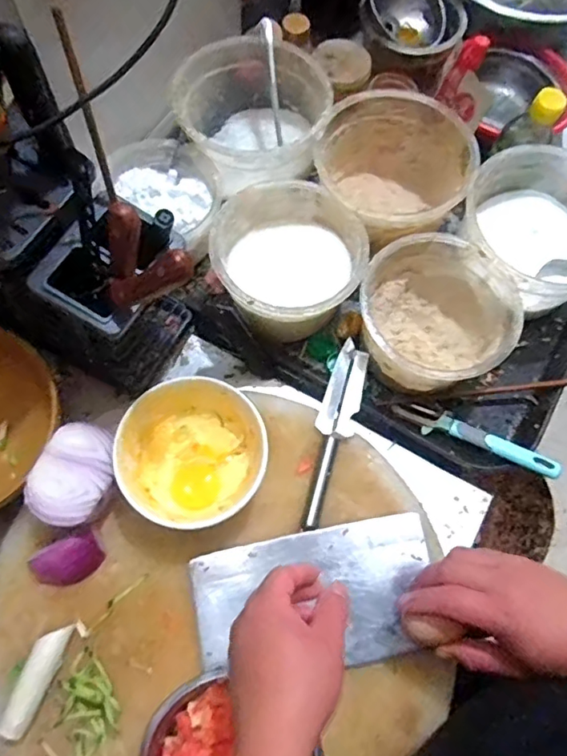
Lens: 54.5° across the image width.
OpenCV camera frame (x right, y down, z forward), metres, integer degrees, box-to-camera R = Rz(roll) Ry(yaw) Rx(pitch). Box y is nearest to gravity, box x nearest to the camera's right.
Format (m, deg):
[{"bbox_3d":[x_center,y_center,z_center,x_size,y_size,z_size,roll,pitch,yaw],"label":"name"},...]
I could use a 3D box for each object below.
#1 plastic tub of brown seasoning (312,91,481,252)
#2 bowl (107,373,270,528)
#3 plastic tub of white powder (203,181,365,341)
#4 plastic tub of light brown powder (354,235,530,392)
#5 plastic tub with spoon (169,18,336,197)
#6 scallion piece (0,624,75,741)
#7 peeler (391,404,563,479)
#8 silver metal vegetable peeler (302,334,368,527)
[{"bbox_3d":[0.121,-0.223,0.633,0.170,0.110,0.163,1,68,-2],"label":"plastic tub of brown seasoning"},{"bbox_3d":[-0.085,0.071,0.522,0.130,0.061,0.133,1,68,-2],"label":"bowl"},{"bbox_3d":[0.005,-0.113,0.592,0.150,0.110,0.152,1,68,-2],"label":"plastic tub of white powder"},{"bbox_3d":[0.153,-0.060,0.575,0.148,0.095,0.146,1,68,-2],"label":"plastic tub of light brown powder"},{"bbox_3d":[-0.036,-0.301,0.652,0.168,0.110,0.166,1,68,-2],"label":"plastic tub with spoon"},{"bbox_3d":[-0.211,0.256,0.470,0.023,0.020,0.086,19,72,6],"label":"scallion piece"},{"bbox_3d":[0.196,0.059,0.566,0.165,0.032,0.028,22,72,7],"label":"peeler"},{"bbox_3d":[0.052,0.055,0.554,0.035,0.016,0.191,15,72,4],"label":"silver metal vegetable peeler"}]

